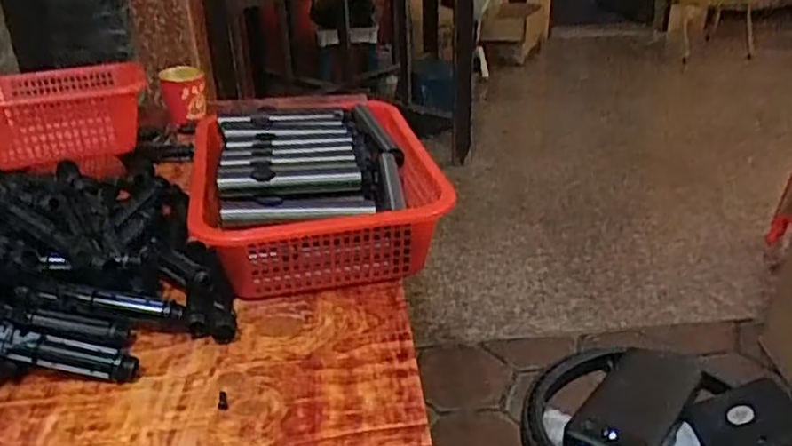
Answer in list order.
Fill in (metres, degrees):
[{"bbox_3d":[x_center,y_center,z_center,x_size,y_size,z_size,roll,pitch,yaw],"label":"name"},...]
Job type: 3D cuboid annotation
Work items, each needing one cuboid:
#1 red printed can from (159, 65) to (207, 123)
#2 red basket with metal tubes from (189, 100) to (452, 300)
[{"bbox_3d":[-0.326,-0.197,1.050,0.067,0.079,0.068,-12,30,-18],"label":"red printed can"},{"bbox_3d":[-0.084,-0.035,0.748,0.247,0.111,0.302,-5,29,-6],"label":"red basket with metal tubes"}]

